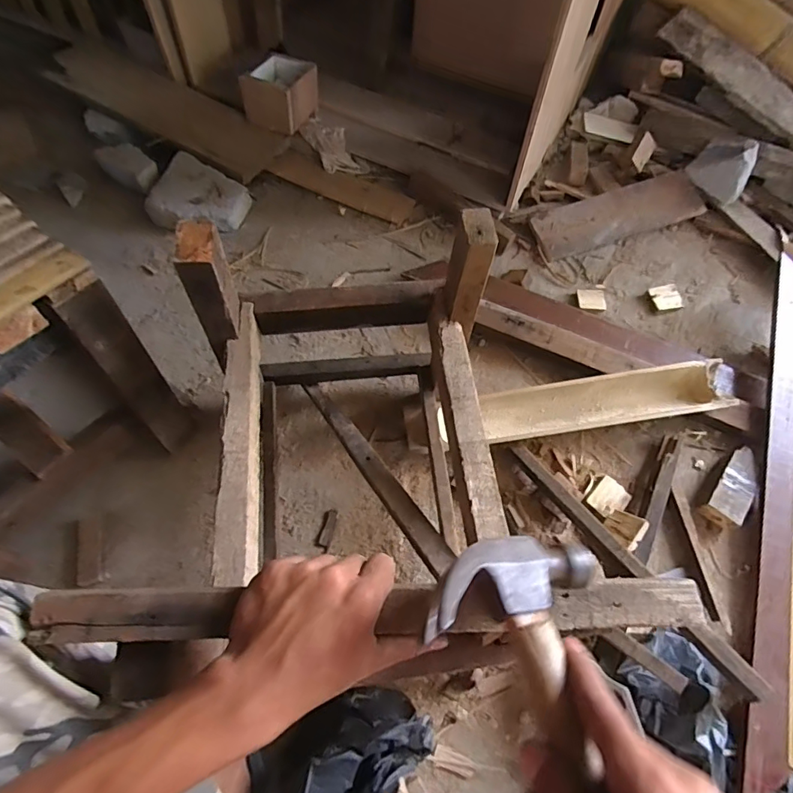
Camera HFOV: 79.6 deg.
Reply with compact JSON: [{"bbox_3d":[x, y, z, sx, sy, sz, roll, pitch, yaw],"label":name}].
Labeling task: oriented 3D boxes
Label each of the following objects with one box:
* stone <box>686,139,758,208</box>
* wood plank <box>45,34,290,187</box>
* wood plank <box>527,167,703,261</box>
[{"bbox_3d":[0.771,-0.539,1.123,0.135,0.113,0.088,41,68,17],"label":"stone"},{"bbox_3d":[-0.635,-0.791,1.293,0.766,0.030,0.206,31,68,9],"label":"wood plank"},{"bbox_3d":[0.531,-0.438,1.136,0.417,0.028,0.125,-19,79,-6],"label":"wood plank"}]

